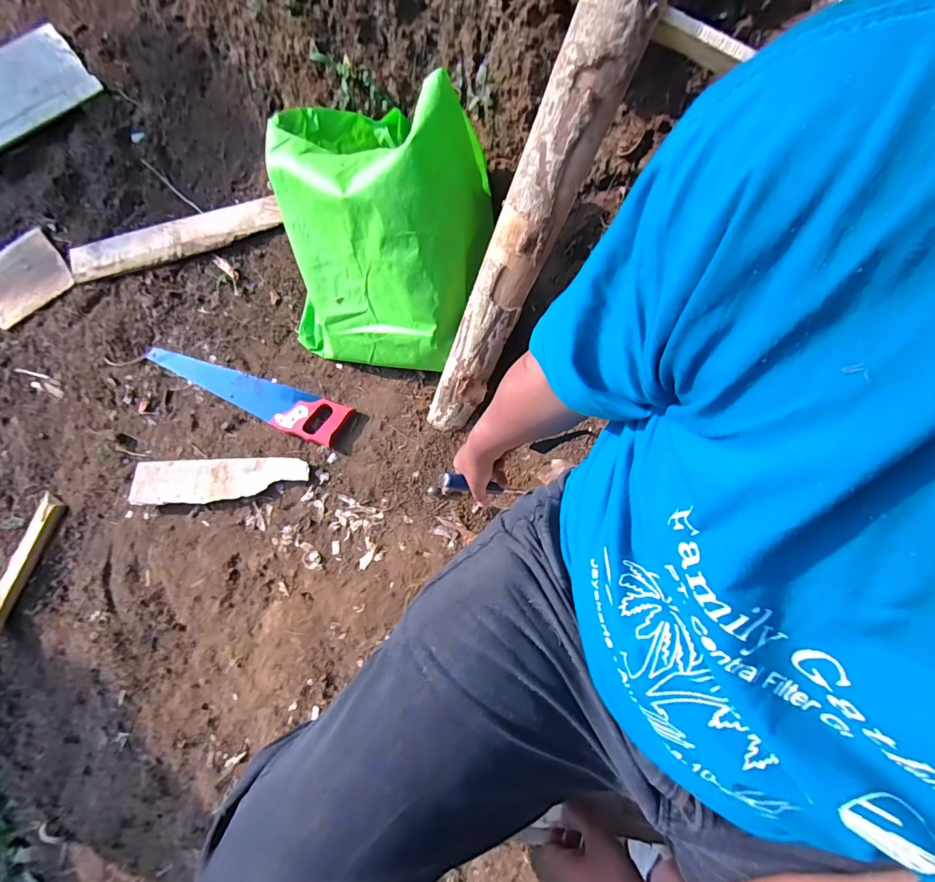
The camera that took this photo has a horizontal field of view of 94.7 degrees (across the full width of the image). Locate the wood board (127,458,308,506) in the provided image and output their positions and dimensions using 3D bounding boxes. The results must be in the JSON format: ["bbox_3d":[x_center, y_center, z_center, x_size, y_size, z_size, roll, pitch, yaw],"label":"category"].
[{"bbox_3d":[-0.478,0.075,0.824,0.343,0.010,0.085,-2,73,4],"label":"wood board"}]

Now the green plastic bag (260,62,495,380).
[{"bbox_3d":[-0.150,-0.350,0.765,0.388,0.408,0.208,13,36,25],"label":"green plastic bag"}]

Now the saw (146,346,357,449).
[{"bbox_3d":[-0.459,-0.100,0.869,0.465,0.043,0.089,20,69,6],"label":"saw"}]

